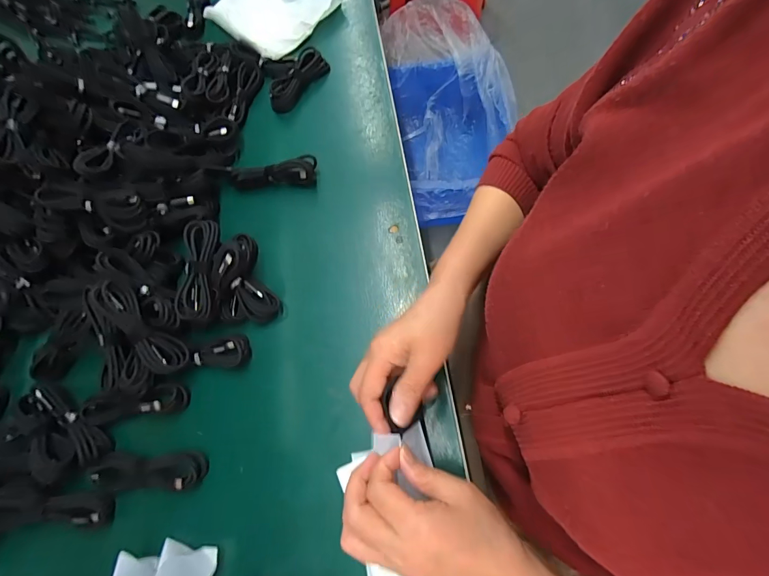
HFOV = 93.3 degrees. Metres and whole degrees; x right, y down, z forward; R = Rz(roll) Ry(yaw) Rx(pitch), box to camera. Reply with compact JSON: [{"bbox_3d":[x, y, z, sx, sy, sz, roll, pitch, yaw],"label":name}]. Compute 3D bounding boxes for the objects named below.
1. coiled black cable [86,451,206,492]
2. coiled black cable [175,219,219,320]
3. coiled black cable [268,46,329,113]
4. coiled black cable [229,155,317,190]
[{"bbox_3d":[-0.236,0.181,0.359,0.111,0.018,0.033,-3,69,6],"label":"coiled black cable"},{"bbox_3d":[-0.201,-0.021,0.390,0.029,0.016,0.106,3,82,3],"label":"coiled black cable"},{"bbox_3d":[-0.124,-0.305,0.529,0.045,0.025,0.110,23,74,15],"label":"coiled black cable"},{"bbox_3d":[-0.144,-0.146,0.470,0.110,0.038,0.031,-10,68,3],"label":"coiled black cable"}]

